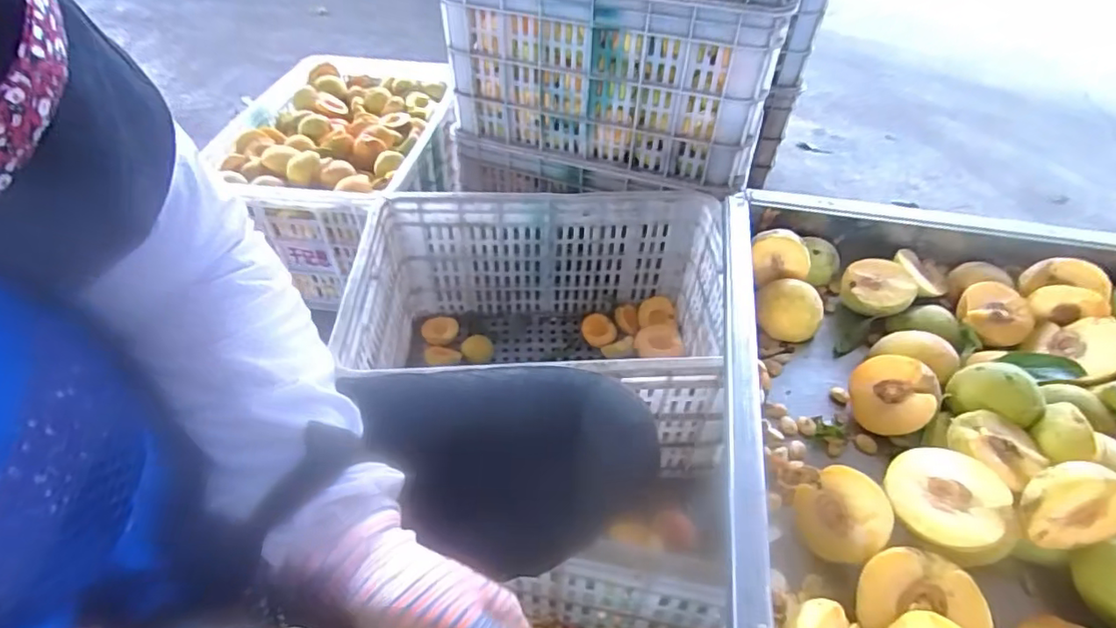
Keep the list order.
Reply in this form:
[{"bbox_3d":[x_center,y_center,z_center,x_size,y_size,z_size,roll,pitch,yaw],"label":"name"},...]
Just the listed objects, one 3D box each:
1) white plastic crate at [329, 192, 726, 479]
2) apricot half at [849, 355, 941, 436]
[{"bbox_3d":[-0.013,0.027,0.865,0.517,0.276,0.347,1,46,-1],"label":"white plastic crate"},{"bbox_3d":[0.266,0.065,0.443,0.058,0.033,0.060,-7,71,33],"label":"apricot half"}]

